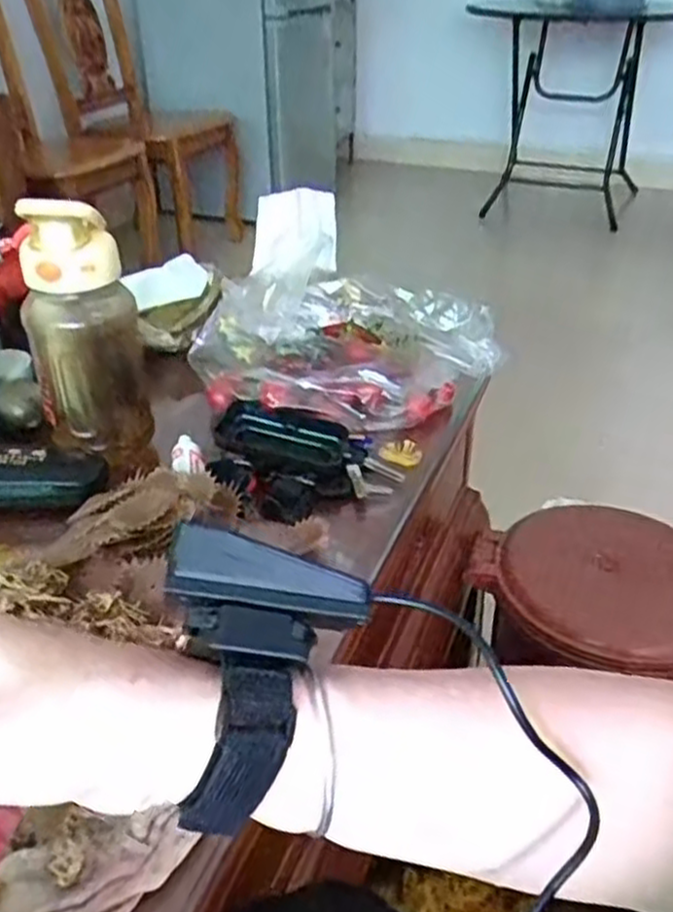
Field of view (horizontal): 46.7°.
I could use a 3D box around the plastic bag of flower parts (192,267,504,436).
[{"bbox_3d":[0.014,-0.103,0.756,0.279,0.090,0.175,11,35,15],"label":"plastic bag of flower parts"}]

